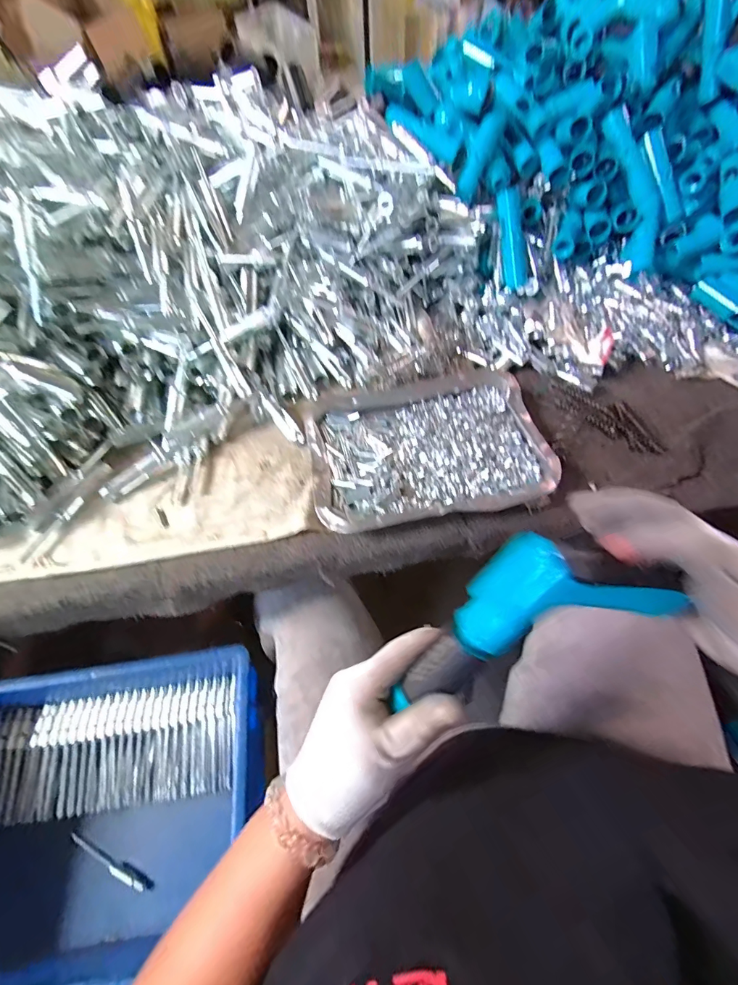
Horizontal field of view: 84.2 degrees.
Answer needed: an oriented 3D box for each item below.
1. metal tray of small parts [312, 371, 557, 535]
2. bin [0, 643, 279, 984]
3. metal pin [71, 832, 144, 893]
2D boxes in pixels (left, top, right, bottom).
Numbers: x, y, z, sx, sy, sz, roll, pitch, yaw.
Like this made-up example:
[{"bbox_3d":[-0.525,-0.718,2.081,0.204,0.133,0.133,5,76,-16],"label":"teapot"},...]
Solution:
[{"bbox_3d":[0.063,-0.053,0.459,0.245,0.024,0.185,-10,57,-3],"label":"metal tray of small parts"},{"bbox_3d":[-0.337,0.376,0.490,0.390,0.138,0.294,-6,57,-1],"label":"bin"},{"bbox_3d":[-0.328,0.460,0.510,0.115,0.010,0.010,23,61,17],"label":"metal pin"}]

